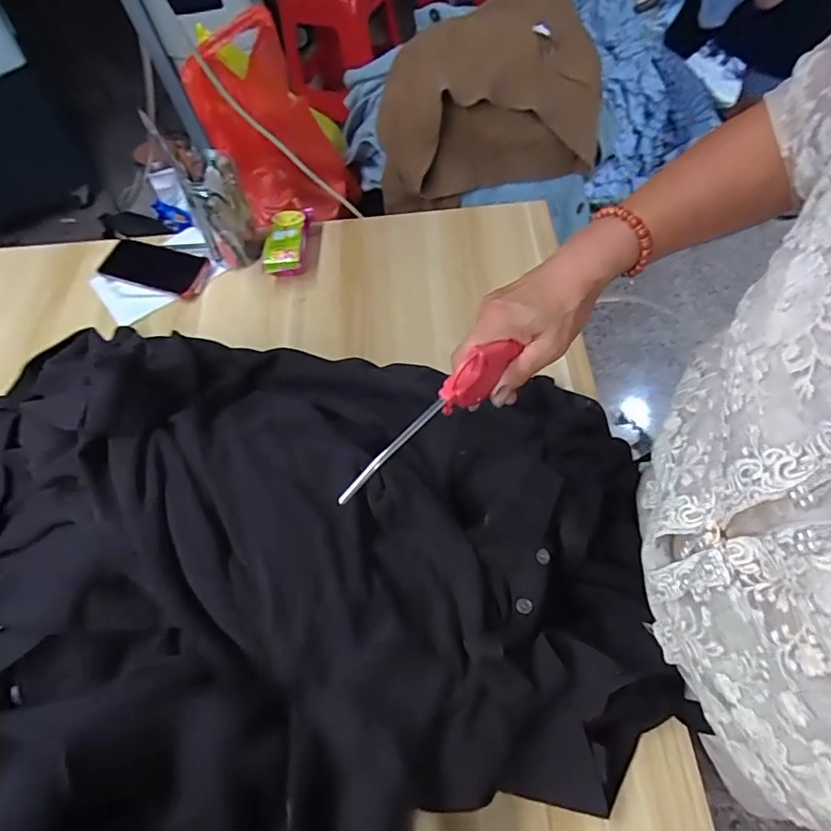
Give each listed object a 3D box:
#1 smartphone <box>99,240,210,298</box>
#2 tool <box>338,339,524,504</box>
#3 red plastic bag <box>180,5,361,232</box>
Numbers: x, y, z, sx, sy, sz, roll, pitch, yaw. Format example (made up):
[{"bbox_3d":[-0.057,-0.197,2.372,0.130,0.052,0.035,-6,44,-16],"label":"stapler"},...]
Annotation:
[{"bbox_3d":[-0.400,-0.228,0.807,0.160,0.011,0.071,14,69,8],"label":"smartphone"},{"bbox_3d":[0.011,-0.001,0.376,0.167,0.047,0.015,-40,64,-13],"label":"tool"},{"bbox_3d":[-0.235,-0.489,0.888,0.223,0.301,0.121,-23,60,-9],"label":"red plastic bag"}]

